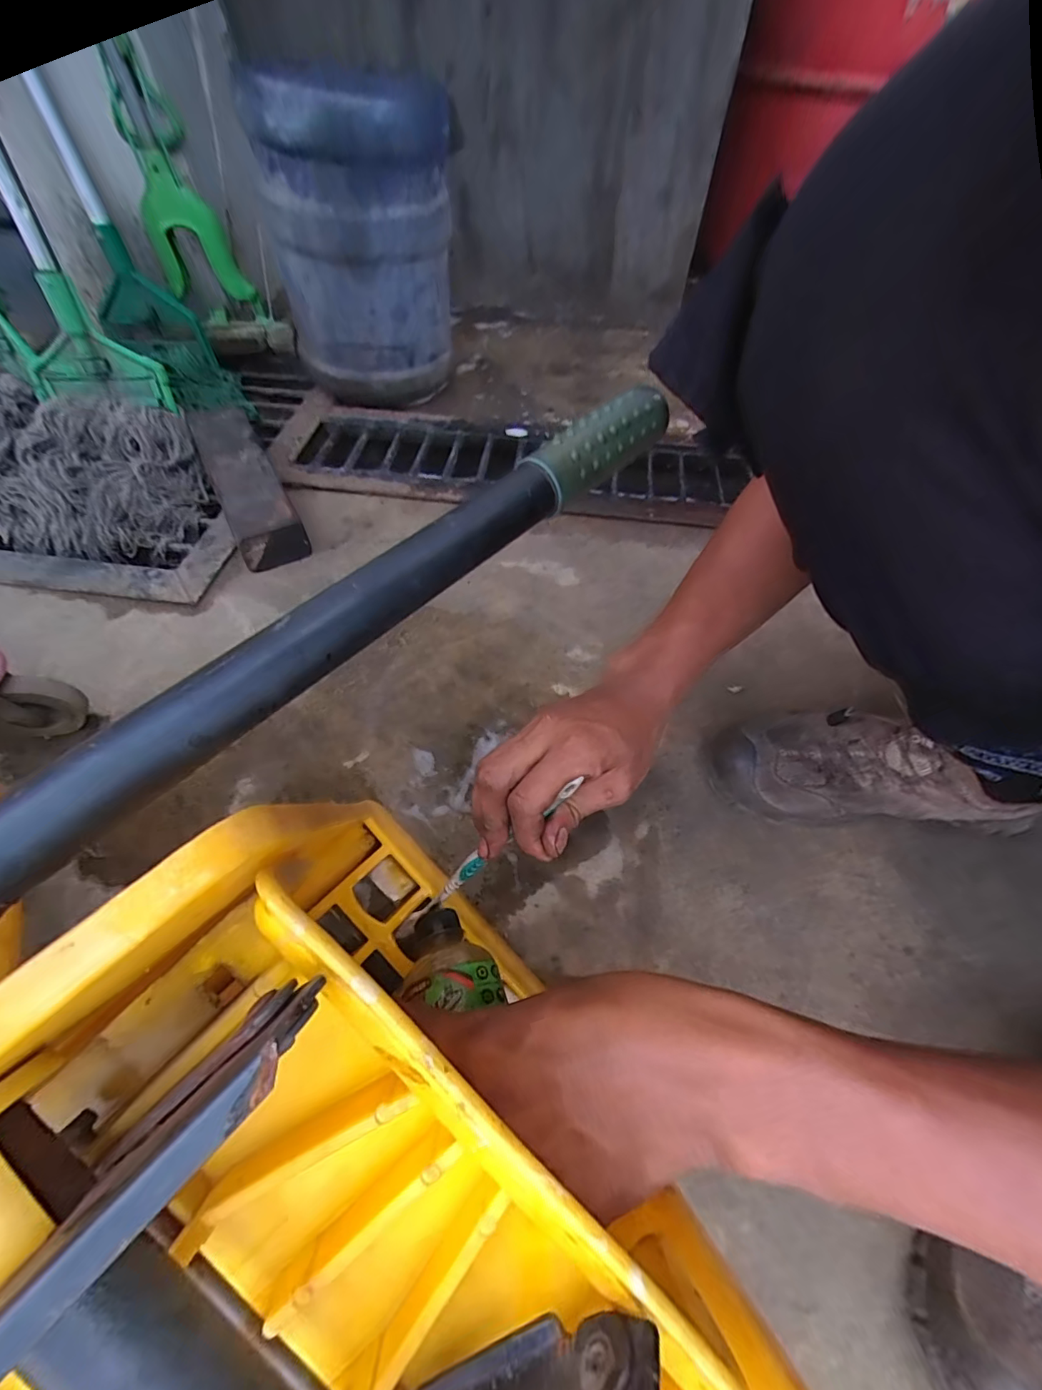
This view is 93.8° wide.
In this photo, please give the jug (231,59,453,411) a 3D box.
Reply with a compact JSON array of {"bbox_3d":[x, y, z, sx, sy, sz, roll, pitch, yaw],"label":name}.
[{"bbox_3d":[-0.234,-0.687,0.758,0.250,0.340,0.256,-1,57,-2],"label":"jug"}]

